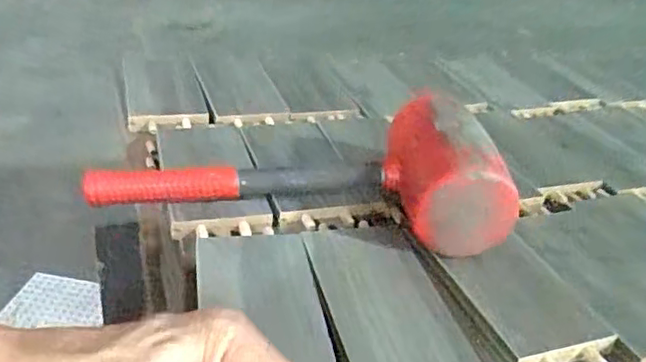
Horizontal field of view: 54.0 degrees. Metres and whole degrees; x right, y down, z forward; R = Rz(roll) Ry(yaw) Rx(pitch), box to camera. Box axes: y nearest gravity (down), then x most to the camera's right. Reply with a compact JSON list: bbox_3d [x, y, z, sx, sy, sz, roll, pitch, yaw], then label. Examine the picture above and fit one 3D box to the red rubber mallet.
[{"bbox_3d":[-0.017,-0.018,0.477,0.307,0.085,0.111,7,31,2],"label":"red rubber mallet"}]

